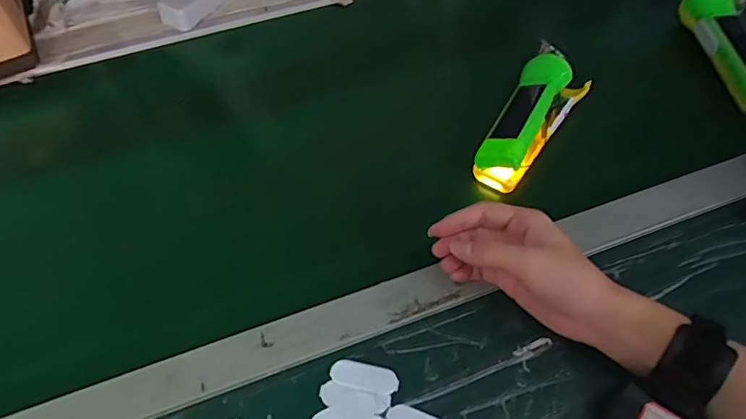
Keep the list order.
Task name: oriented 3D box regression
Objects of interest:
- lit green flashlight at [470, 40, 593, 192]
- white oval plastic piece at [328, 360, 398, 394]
[{"bbox_3d":[0.160,-0.096,0.546,0.065,0.049,0.176,27,60,18],"label":"lit green flashlight"},{"bbox_3d":[-0.006,0.125,0.410,0.050,0.005,0.018,11,54,10],"label":"white oval plastic piece"}]

